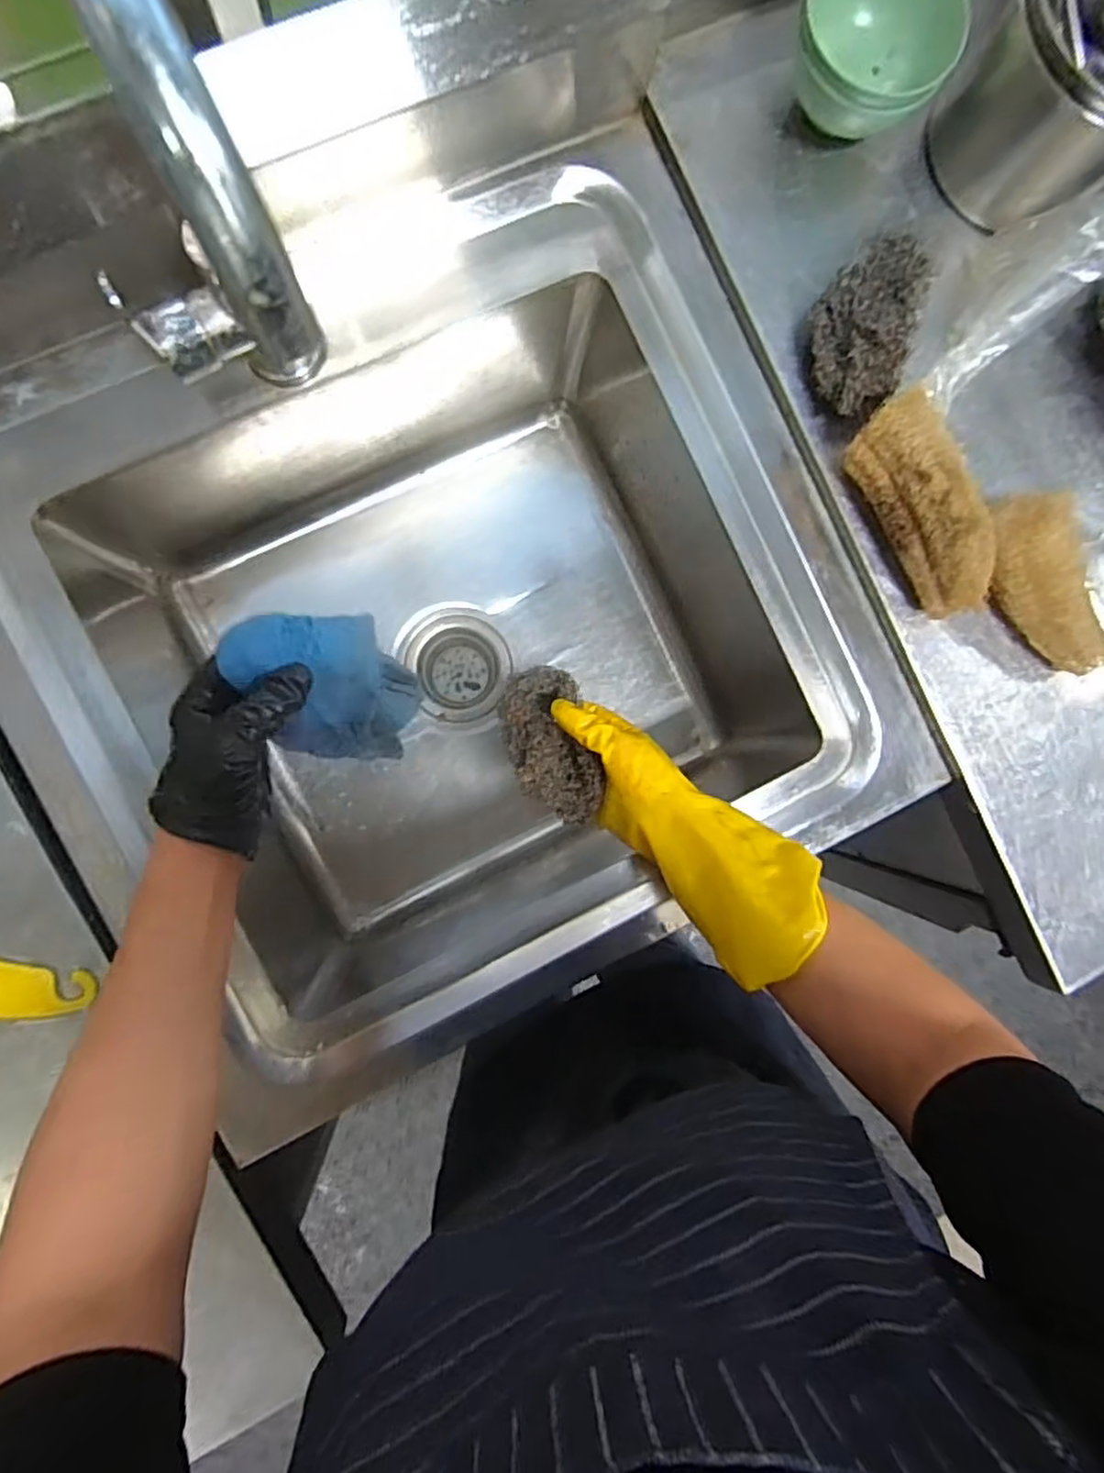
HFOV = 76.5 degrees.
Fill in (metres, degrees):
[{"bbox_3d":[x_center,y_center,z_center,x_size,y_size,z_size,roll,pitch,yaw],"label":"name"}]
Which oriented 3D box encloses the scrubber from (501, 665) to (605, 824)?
[{"bbox_3d":[-0.002,0.006,0.541,0.064,0.029,0.121,-19,76,-5],"label":"scrubber"}]

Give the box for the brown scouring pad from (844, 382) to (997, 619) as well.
[{"bbox_3d":[0.262,-0.159,0.504,0.057,0.063,0.155,-26,94,-6],"label":"brown scouring pad"}]

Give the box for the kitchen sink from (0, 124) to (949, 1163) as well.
[{"bbox_3d":[-0.088,-0.084,0.628,0.589,0.251,0.544,-25,94,-6],"label":"kitchen sink"}]

